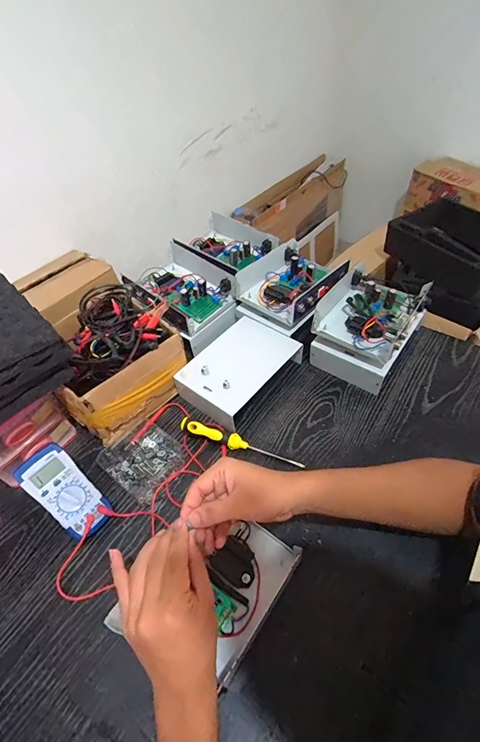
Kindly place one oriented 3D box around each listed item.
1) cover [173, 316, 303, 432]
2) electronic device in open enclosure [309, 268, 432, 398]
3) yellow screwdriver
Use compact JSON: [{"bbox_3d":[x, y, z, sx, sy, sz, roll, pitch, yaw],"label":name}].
[{"bbox_3d":[-0.001,-0.005,0.678,0.140,0.066,0.217,30,58,27],"label":"cover"},{"bbox_3d":[0.249,-0.085,0.696,0.153,0.113,0.207,25,56,24],"label":"electronic device in open enclosure"},{"bbox_3d":[-0.002,0.120,0.597,0.209,0.026,0.026,17,53,10],"label":"yellow screwdriver"}]

